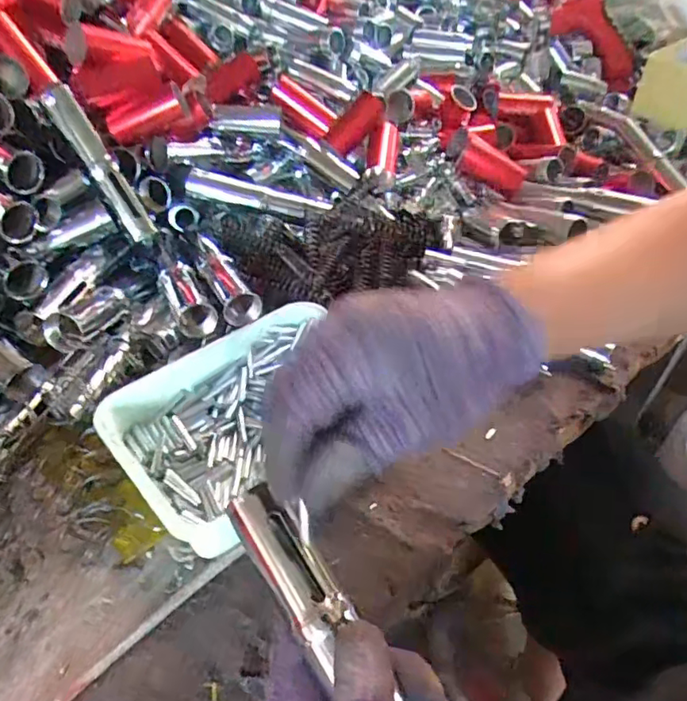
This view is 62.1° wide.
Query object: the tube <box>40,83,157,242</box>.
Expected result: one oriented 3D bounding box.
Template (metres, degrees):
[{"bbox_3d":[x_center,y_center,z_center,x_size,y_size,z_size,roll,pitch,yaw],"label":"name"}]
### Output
[{"bbox_3d":[-0.191,-0.146,0.450,0.019,0.126,0.014,-40,18,-34],"label":"tube"}]

